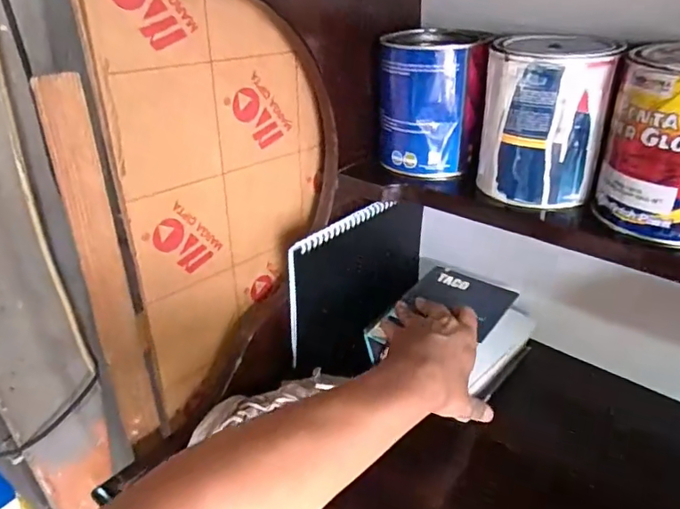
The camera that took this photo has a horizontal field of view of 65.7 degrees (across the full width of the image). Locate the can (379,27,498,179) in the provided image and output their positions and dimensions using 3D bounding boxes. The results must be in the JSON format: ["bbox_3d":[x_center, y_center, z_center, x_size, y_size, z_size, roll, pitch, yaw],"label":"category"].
[{"bbox_3d":[0.092,-0.156,0.546,0.103,0.127,0.091,-5,30,0],"label":"can"}]

